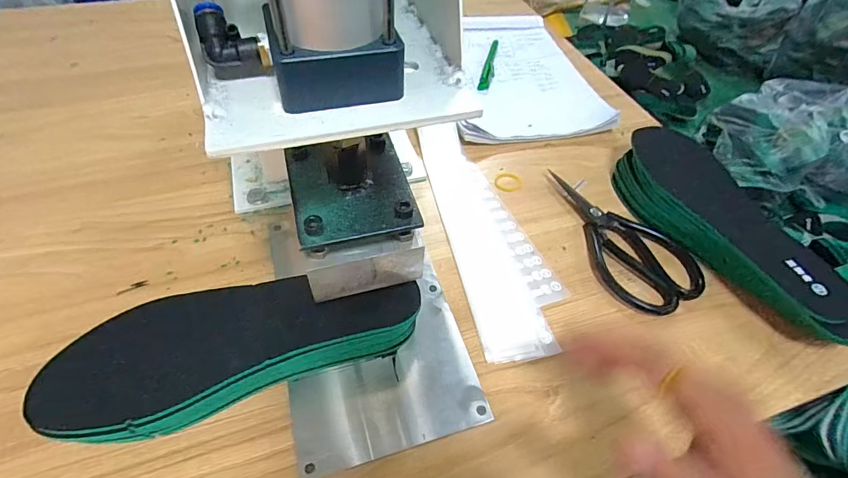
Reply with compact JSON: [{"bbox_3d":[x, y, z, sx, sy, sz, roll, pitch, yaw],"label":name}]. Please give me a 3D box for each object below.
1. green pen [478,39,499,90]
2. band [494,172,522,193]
[{"bbox_3d":[0.100,-0.262,0.623,0.015,0.009,0.138,14,53,7],"label":"green pen"},{"bbox_3d":[0.097,-0.065,0.480,0.031,0.004,0.029,2,52,-3],"label":"band"}]

